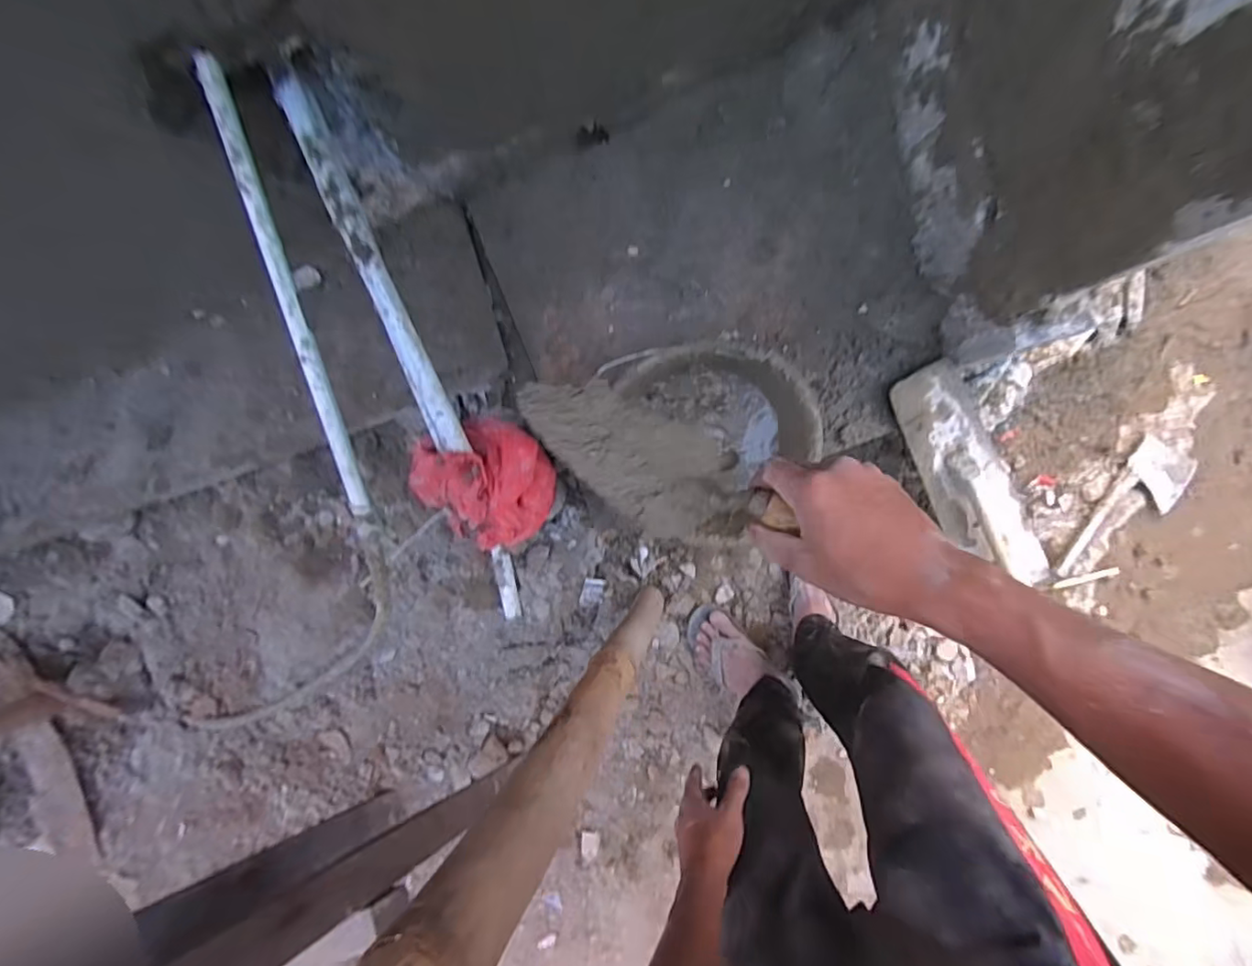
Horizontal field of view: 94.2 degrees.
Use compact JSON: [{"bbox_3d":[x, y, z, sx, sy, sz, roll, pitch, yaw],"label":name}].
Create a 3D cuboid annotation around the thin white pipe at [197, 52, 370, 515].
[{"bbox_3d":[-0.375,-0.196,0.653,0.020,0.023,0.488,-10,104,8],"label":"thin white pipe"}]

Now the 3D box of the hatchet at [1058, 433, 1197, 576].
[{"bbox_3d":[0.944,0.064,1.095,0.117,0.028,0.303,32,96,4],"label":"hatchet"}]

